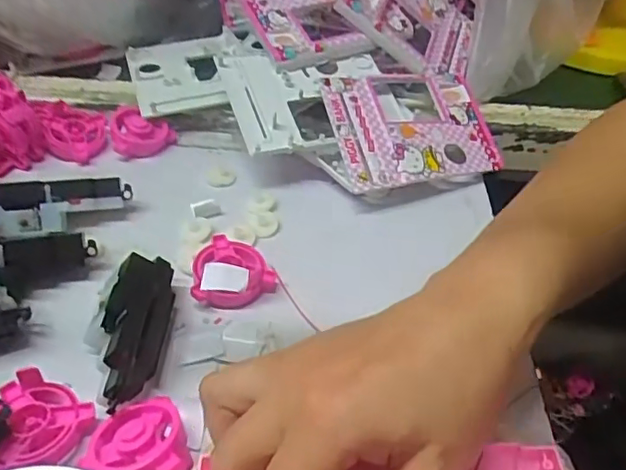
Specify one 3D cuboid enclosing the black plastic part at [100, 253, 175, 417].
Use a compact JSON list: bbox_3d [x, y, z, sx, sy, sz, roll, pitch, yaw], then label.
[{"bbox_3d":[-0.106,0.056,0.348,0.034,0.032,0.099,2,42,-2],"label":"black plastic part"}]

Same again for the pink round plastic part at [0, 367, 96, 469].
[{"bbox_3d":[-0.141,0.096,0.307,0.048,0.022,0.049,2,42,-2],"label":"pink round plastic part"}]

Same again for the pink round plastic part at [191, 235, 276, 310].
[{"bbox_3d":[-0.052,0.023,0.394,0.053,0.018,0.053,2,42,-2],"label":"pink round plastic part"}]

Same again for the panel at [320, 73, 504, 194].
[{"bbox_3d":[0.084,-0.092,0.492,0.145,0.009,0.110,-9,62,-22],"label":"panel"}]

